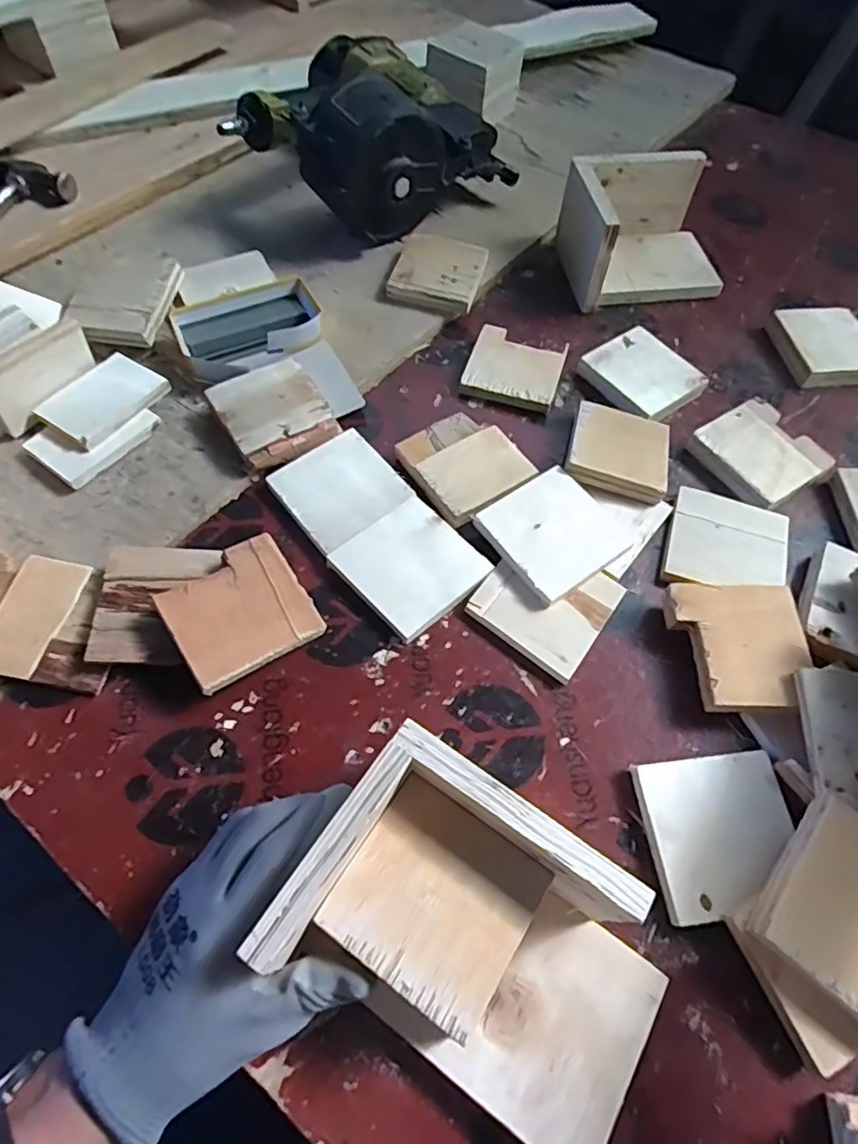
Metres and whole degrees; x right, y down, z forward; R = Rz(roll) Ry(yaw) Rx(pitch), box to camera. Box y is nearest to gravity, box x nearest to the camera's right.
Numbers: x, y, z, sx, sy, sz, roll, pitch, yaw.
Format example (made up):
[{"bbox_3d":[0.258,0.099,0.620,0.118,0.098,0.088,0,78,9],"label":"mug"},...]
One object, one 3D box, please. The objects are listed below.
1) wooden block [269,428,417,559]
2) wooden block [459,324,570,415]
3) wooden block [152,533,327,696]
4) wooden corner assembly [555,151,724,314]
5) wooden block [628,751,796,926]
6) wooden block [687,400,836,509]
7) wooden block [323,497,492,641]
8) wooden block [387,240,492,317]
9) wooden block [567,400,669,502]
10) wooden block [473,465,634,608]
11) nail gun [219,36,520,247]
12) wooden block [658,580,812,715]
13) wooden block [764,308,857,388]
[{"bbox_3d":[-0.072,-0.068,0.484,0.091,0.008,0.090,-35,67,-22],"label":"wooden block"},{"bbox_3d":[0.083,-0.195,0.565,0.086,0.018,0.082,18,59,7],"label":"wooden block"},{"bbox_3d":[-0.130,0.025,0.406,0.091,0.010,0.084,-28,75,-29],"label":"wooden block"},{"bbox_3d":[0.231,-0.358,0.621,0.161,0.085,0.129,-5,62,-8],"label":"wooden corner assembly"},{"bbox_3d":[0.182,0.163,0.371,0.092,0.017,0.089,-4,59,-6],"label":"wooden block"},{"bbox_3d":[0.292,-0.104,0.522,0.092,0.018,0.092,-29,65,-19],"label":"wooden block"},{"bbox_3d":[-0.013,-0.004,0.452,0.089,0.016,0.090,-37,68,-23],"label":"wooden block"},{"bbox_3d":[0.011,-0.312,0.624,0.087,0.029,0.094,15,59,6],"label":"wooden block"},{"bbox_3d":[0.164,-0.106,0.505,0.082,0.017,0.091,18,58,3],"label":"wooden block"},{"bbox_3d":[0.098,-0.030,0.463,0.097,0.016,0.090,-31,66,-20],"label":"wooden block"},{"bbox_3d":[-0.047,-0.471,0.647,0.259,0.141,0.249,2,62,-5],"label":"nail gun"},{"bbox_3d":[0.221,0.053,0.419,0.090,0.013,0.090,1,62,-2],"label":"wooden block"},{"bbox_3d":[0.400,-0.229,0.594,0.089,0.019,0.096,-5,59,-7],"label":"wooden block"}]

